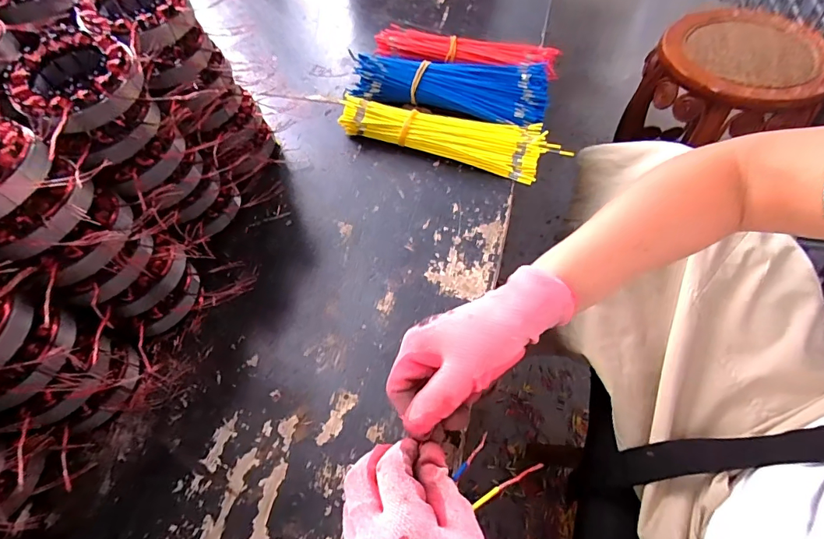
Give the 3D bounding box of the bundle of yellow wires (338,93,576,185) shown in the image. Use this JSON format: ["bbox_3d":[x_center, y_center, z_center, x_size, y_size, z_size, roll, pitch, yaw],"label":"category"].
[{"bbox_3d":[0.044,-0.159,0.514,0.268,0.047,0.074,16,60,18],"label":"bundle of yellow wires"}]

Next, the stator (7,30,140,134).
[{"bbox_3d":[-0.258,-0.146,0.335,0.090,0.026,0.084,38,67,24],"label":"stator"}]

